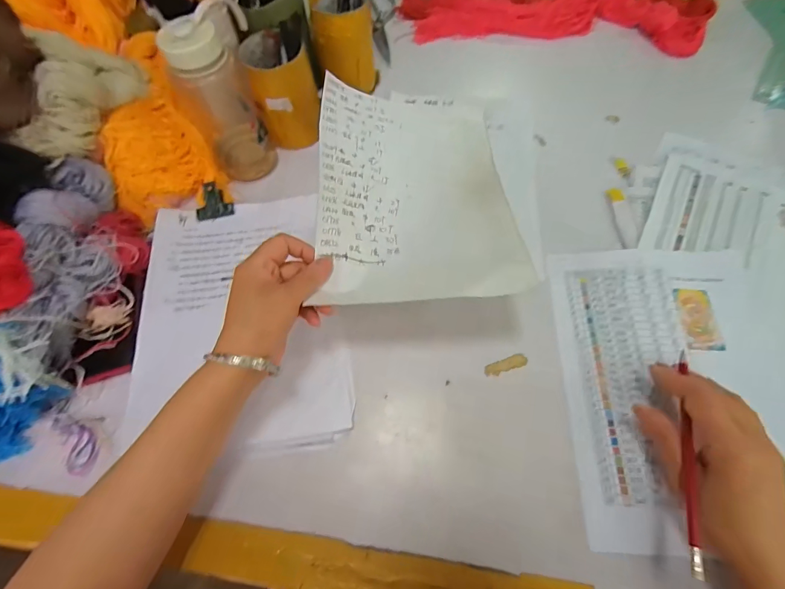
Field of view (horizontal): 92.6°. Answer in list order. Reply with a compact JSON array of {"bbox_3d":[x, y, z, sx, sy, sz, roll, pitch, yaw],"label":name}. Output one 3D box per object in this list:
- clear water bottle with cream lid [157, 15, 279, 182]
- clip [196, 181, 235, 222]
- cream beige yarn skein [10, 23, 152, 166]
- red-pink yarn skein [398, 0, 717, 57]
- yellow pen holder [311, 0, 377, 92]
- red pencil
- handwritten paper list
[{"bbox_3d":[-0.210,-0.232,0.468,0.078,0.185,0.068,-27,67,-10],"label":"clear water bottle with cream lid"},{"bbox_3d":[-0.235,-0.126,0.494,0.046,0.015,0.050,-13,65,-4],"label":"clip"},{"bbox_3d":[-0.378,-0.250,0.459,0.079,0.073,0.195,-6,64,0],"label":"cream beige yarn skein"},{"bbox_3d":[0.261,-0.470,0.623,0.486,0.035,0.159,5,65,4],"label":"red-pink yarn skein"},{"bbox_3d":[-0.070,-0.372,0.556,0.085,0.105,0.086,-3,65,1],"label":"yellow pen holder"},{"bbox_3d":[0.244,0.125,0.308,0.007,0.011,0.184,18,59,10],"label":"red pencil"},{"bbox_3d":[0.026,-0.121,0.409,0.200,0.042,0.277,-2,65,1],"label":"handwritten paper list"}]

